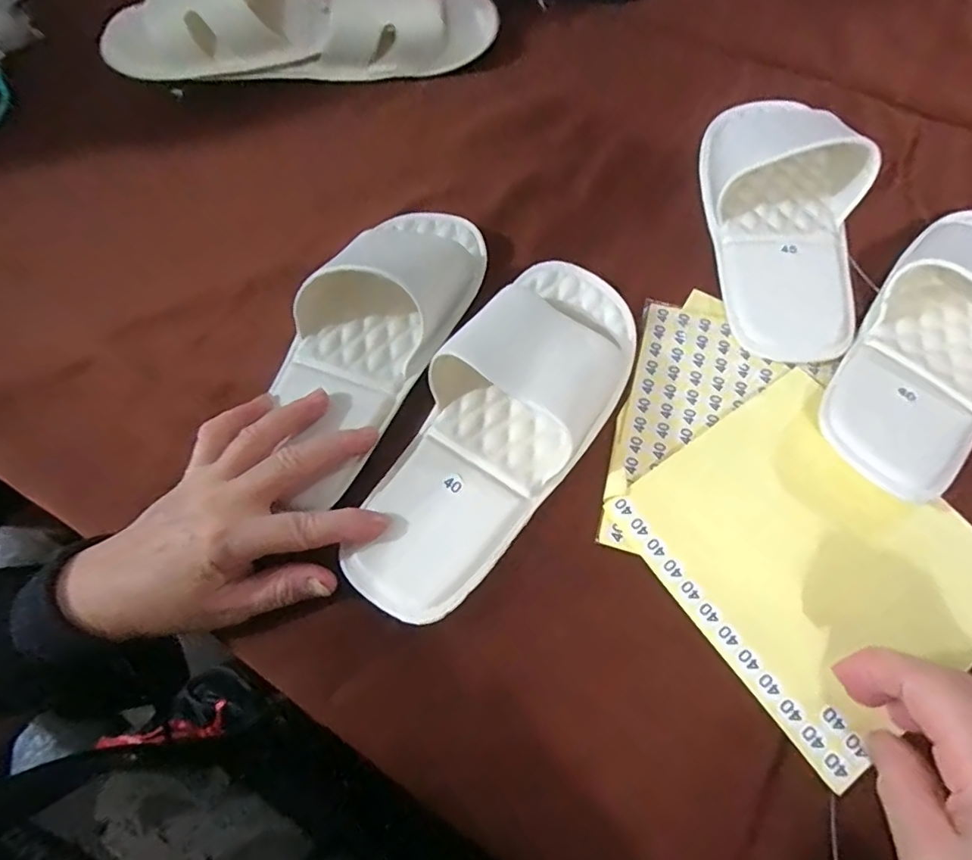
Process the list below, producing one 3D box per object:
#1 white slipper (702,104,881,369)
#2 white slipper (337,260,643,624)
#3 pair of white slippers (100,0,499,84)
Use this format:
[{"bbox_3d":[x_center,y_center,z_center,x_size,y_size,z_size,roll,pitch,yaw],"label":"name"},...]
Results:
[{"bbox_3d":[0.202,-0.154,0.374,0.101,0.050,0.227,10,67,6],"label":"white slipper"},{"bbox_3d":[0.007,-0.006,0.309,0.094,0.050,0.230,30,75,14],"label":"white slipper"},{"bbox_3d":[-0.149,-0.336,0.436,0.303,0.085,0.086,-16,67,-5],"label":"pair of white slippers"}]

